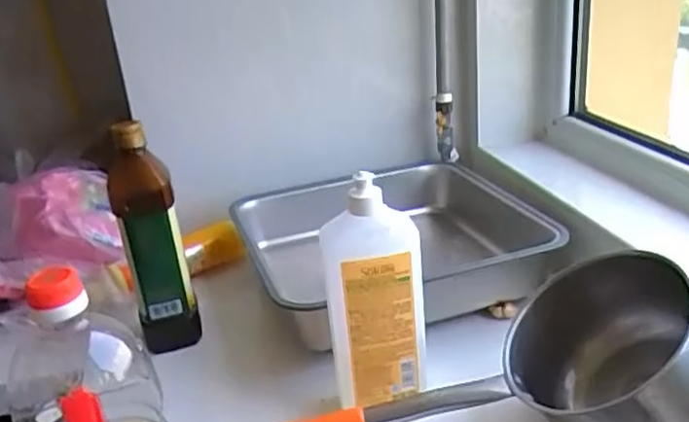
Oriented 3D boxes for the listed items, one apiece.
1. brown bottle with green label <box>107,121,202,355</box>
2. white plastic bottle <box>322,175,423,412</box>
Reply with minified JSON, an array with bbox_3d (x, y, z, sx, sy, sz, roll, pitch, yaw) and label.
[{"bbox_3d":[-0.221,0.034,0.754,0.066,0.260,0.051,-13,24,-14],"label":"brown bottle with green label"},{"bbox_3d":[0.028,0.084,0.618,0.088,0.236,0.066,-7,23,-1],"label":"white plastic bottle"}]

